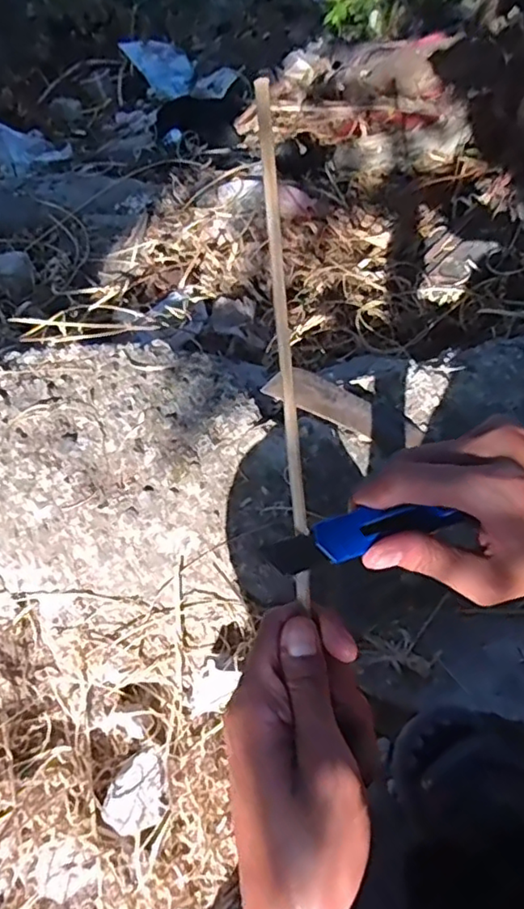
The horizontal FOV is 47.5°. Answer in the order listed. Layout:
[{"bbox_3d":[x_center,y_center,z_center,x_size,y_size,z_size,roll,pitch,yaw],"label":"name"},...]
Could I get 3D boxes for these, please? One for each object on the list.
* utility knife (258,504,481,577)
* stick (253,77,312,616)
[{"bbox_3d":[0.057,0.038,0.300,0.121,0.018,0.020,-9,65,-30],"label":"utility knife"},{"bbox_3d":[0.010,-0.057,0.286,0.008,0.006,0.247,-5,88,-4],"label":"stick"}]

